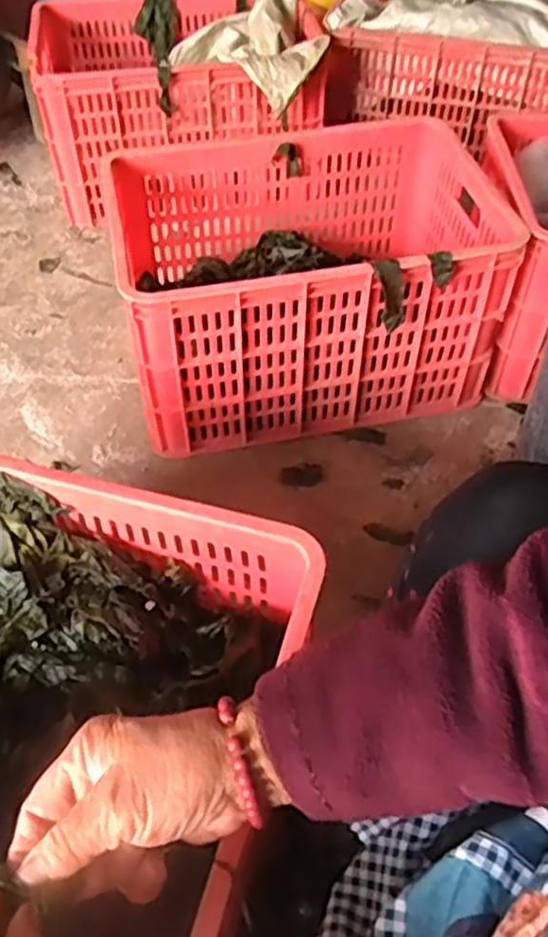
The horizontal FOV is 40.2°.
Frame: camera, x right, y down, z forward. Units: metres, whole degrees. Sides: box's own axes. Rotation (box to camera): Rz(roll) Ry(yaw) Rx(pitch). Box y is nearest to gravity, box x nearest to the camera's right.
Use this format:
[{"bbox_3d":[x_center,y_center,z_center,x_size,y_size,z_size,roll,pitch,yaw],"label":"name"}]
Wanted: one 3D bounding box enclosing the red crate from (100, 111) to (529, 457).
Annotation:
[{"bbox_3d":[0.049,-0.293,1.152,0.543,0.307,0.417,-10,50,-8],"label":"red crate"}]

